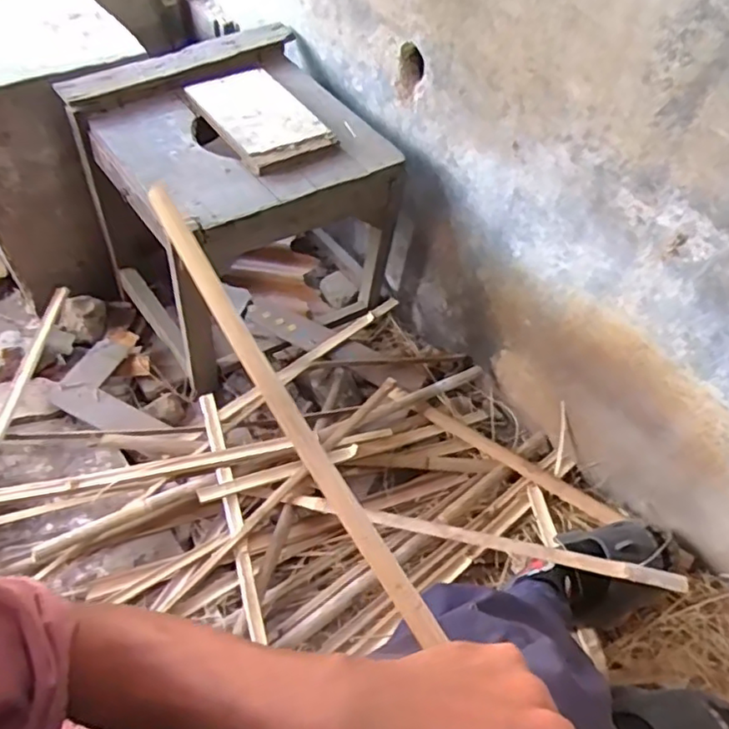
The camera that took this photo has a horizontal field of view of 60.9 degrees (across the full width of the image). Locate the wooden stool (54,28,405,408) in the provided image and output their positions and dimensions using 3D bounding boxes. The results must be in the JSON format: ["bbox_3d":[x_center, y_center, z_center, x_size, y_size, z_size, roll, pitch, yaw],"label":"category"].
[{"bbox_3d":[-0.240,-0.298,1.197,0.473,0.421,0.455,-23,57,-20],"label":"wooden stool"}]

